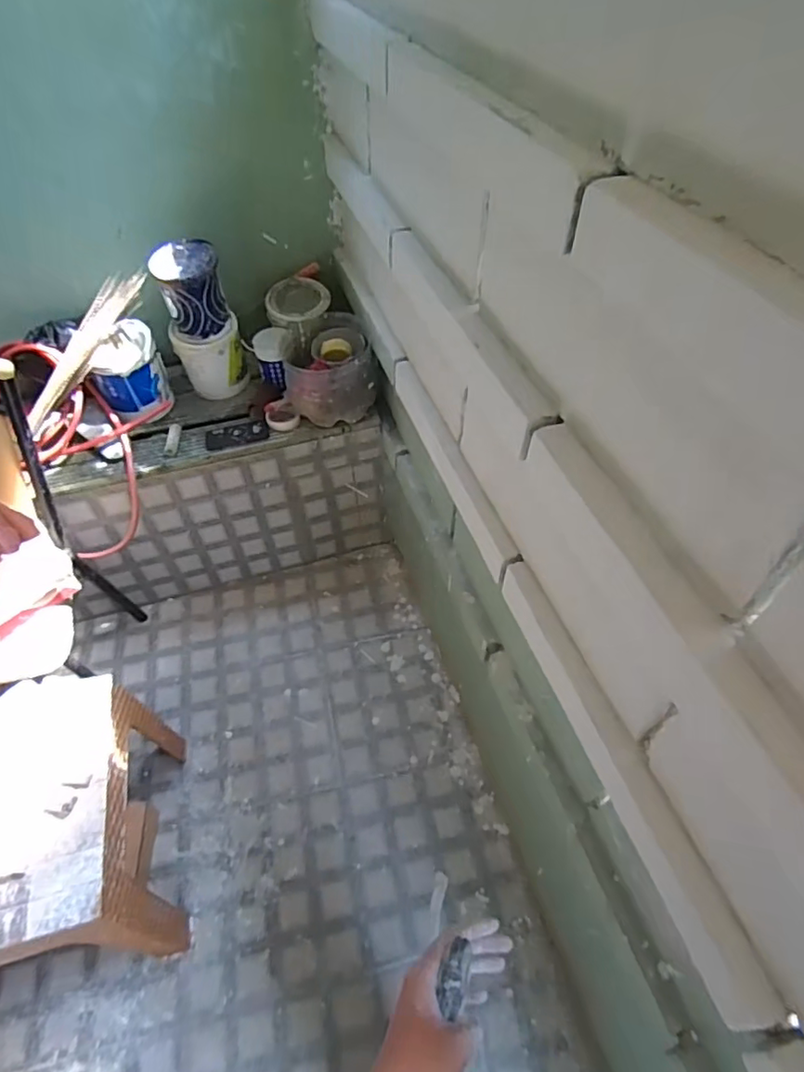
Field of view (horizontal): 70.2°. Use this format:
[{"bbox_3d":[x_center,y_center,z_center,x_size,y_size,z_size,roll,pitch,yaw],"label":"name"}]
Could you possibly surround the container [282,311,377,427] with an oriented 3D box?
[{"bbox_3d":[-0.191,-0.452,1.556,0.252,0.180,0.227,-3,50,-1],"label":"container"}]

